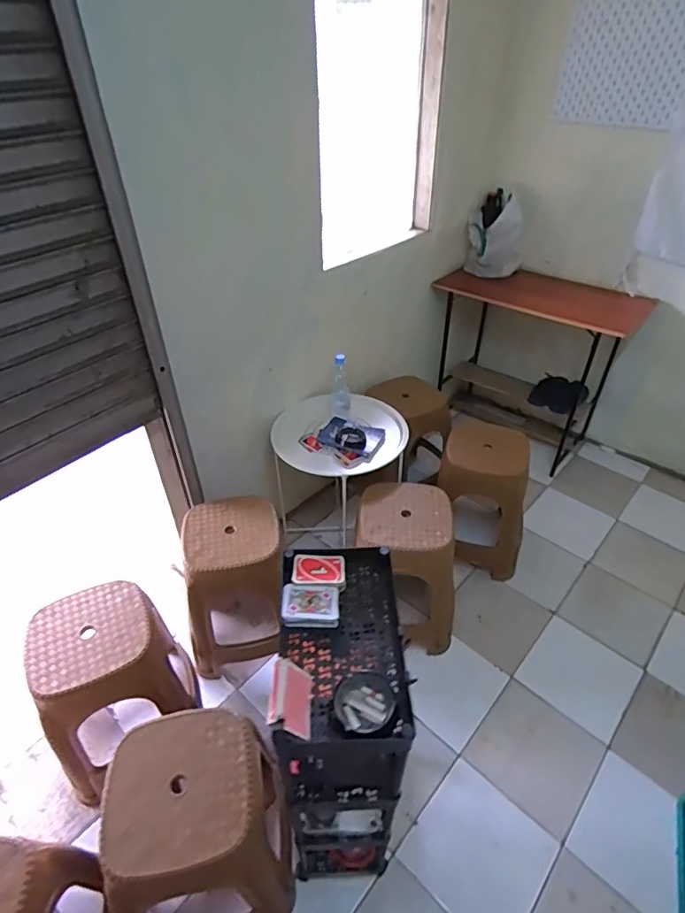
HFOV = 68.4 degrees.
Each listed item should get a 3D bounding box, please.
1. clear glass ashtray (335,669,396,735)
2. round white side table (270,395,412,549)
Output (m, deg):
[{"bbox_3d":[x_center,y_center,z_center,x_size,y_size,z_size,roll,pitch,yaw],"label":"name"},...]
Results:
[{"bbox_3d":[0.032,0.352,0.723,0.080,0.023,0.093,23,45,26],"label":"clear glass ashtray"},{"bbox_3d":[-0.021,0.097,1.810,0.423,0.547,0.372,21,45,25],"label":"round white side table"}]

